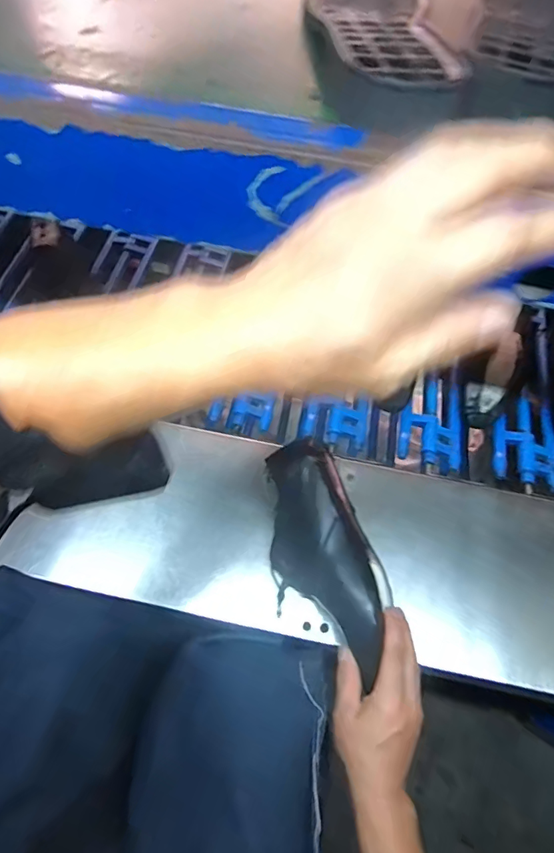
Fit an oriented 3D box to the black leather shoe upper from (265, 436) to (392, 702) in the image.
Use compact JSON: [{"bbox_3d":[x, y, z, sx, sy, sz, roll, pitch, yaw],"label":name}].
[{"bbox_3d":[0.052,0.135,0.511,0.113,0.068,0.242,-17,66,-10],"label":"black leather shoe upper"}]

